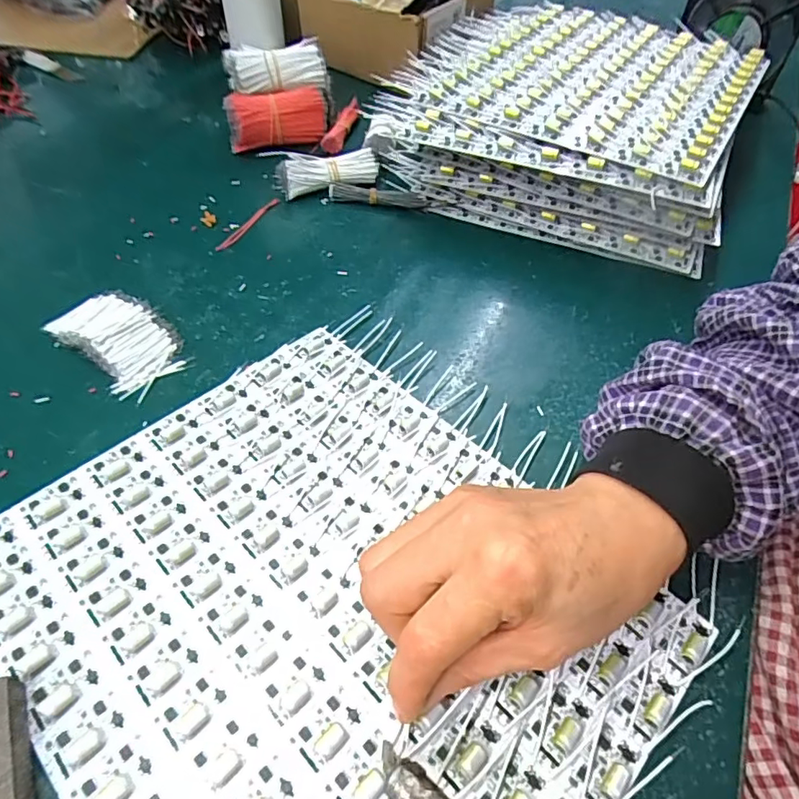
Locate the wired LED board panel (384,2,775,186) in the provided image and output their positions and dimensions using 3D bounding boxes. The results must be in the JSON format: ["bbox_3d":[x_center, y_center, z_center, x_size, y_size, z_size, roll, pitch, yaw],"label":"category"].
[{"bbox_3d":[0.164,-0.307,0.502,0.293,0.024,0.286,25,52,16],"label":"wired LED board panel"}]

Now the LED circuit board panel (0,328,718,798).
[{"bbox_3d":[-0.037,0.091,0.260,0.240,0.007,0.285,-36,60,-29],"label":"LED circuit board panel"}]

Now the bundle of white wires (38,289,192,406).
[{"bbox_3d":[-0.186,-0.043,0.361,0.097,0.015,0.055,33,56,23],"label":"bundle of white wires"}]

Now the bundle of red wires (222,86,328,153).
[{"bbox_3d":[-0.118,-0.272,0.531,0.094,0.048,0.029,-11,51,-12],"label":"bundle of red wires"}]

